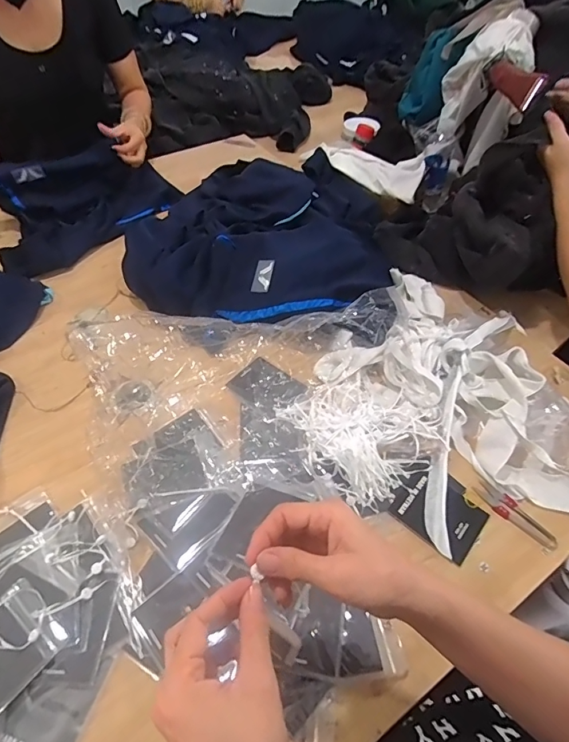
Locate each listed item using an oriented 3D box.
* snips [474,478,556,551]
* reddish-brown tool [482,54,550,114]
[{"bbox_3d":[0.287,0.176,0.537,0.028,0.006,0.103,-37,61,-27],"label":"snips"},{"bbox_3d":[0.399,-0.503,0.749,0.025,0.054,0.139,-15,56,-14],"label":"reddish-brown tool"}]

